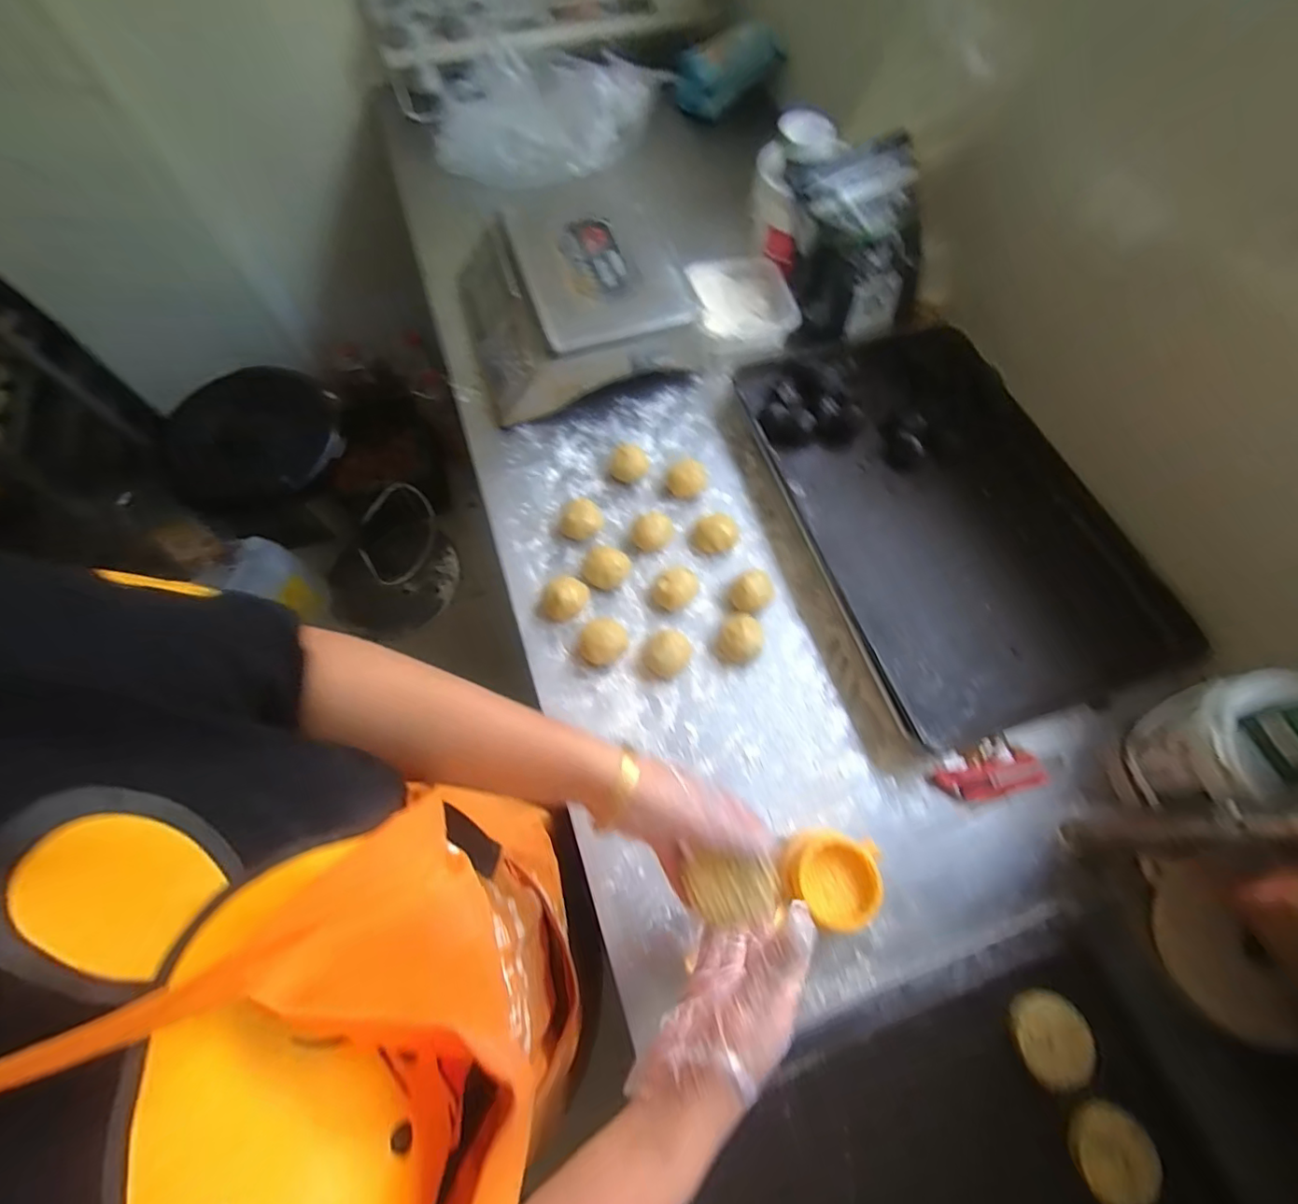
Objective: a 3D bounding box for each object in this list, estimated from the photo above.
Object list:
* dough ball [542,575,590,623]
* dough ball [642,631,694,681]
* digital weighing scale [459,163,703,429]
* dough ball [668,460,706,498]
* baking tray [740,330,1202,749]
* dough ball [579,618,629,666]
[{"bbox_3d":[-0.107,-0.004,0.714,0.060,0.042,0.058,-10,68,-4],"label":"dough ball"},{"bbox_3d":[0.022,0.063,0.680,0.051,0.050,0.053,0,67,0],"label":"dough ball"},{"bbox_3d":[-0.116,-0.454,0.844,0.318,0.108,0.283,-18,68,-7],"label":"digital weighing scale"},{"bbox_3d":[0.054,-0.173,0.779,0.053,0.032,0.042,-18,68,-7],"label":"dough ball"},{"bbox_3d":[0.407,-0.135,0.755,0.394,0.063,0.584,-17,71,-8],"label":"baking tray"},{"bbox_3d":[-0.057,0.051,0.687,0.060,0.047,0.052,-36,72,-14],"label":"dough ball"}]

